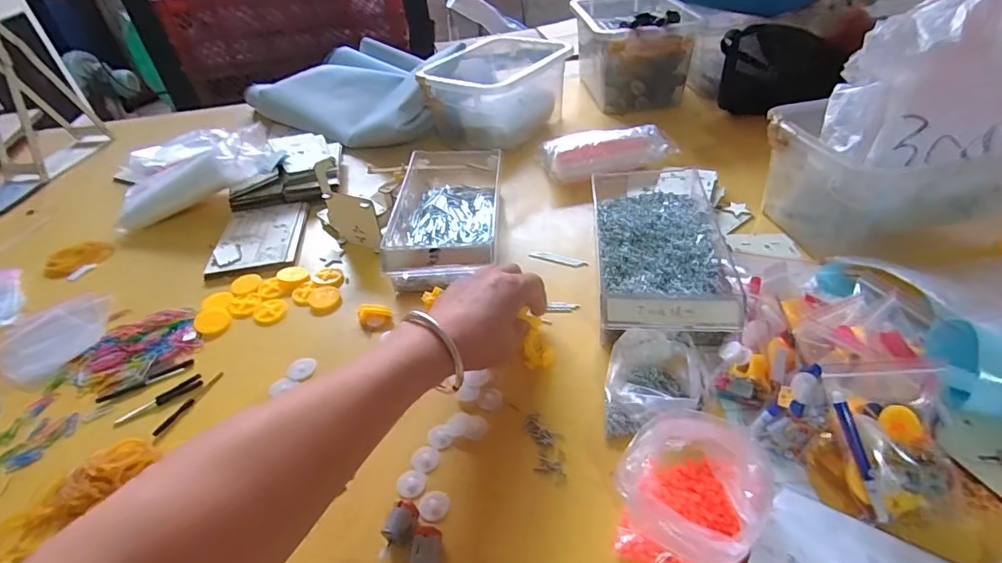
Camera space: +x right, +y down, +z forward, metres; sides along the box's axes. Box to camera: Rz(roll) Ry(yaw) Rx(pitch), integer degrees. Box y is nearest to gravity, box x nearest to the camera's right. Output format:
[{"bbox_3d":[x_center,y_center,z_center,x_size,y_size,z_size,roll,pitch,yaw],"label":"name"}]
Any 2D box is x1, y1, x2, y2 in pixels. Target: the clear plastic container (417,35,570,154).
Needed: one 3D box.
[{"bbox_3d":[-0.011,-0.313,0.846,0.184,0.116,0.207,17,46,25],"label":"clear plastic container"}]

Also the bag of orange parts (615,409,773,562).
[{"bbox_3d":[0.126,0.139,0.331,0.089,0.059,0.094,15,45,23],"label":"bag of orange parts"}]

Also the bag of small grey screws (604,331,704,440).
[{"bbox_3d":[0.127,0.083,0.406,0.079,0.042,0.092,6,42,15],"label":"bag of small grey screws"}]

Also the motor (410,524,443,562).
[{"bbox_3d":[-0.050,0.183,0.336,0.018,0.018,0.029,-1,41,7],"label":"motor"}]

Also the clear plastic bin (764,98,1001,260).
[{"bbox_3d":[0.418,-0.119,0.538,0.215,0.118,0.164,-11,40,-5],"label":"clear plastic bin"}]

